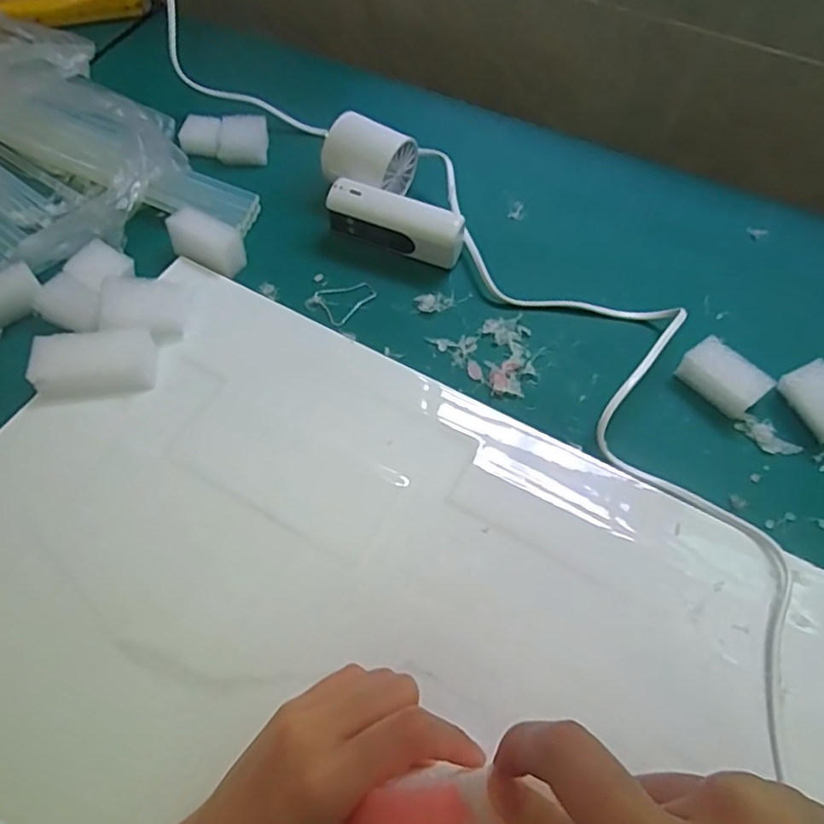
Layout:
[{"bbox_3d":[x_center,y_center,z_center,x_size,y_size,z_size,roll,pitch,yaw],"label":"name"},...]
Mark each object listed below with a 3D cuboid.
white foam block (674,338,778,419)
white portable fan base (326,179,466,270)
[{"bbox_3d":[0.200,-0.022,0.401,0.030,0.024,0.050,-37,68,-22],"label":"white foam block"},{"bbox_3d":[-0.012,-0.131,0.444,0.096,0.042,0.022,18,60,7],"label":"white portable fan base"}]

